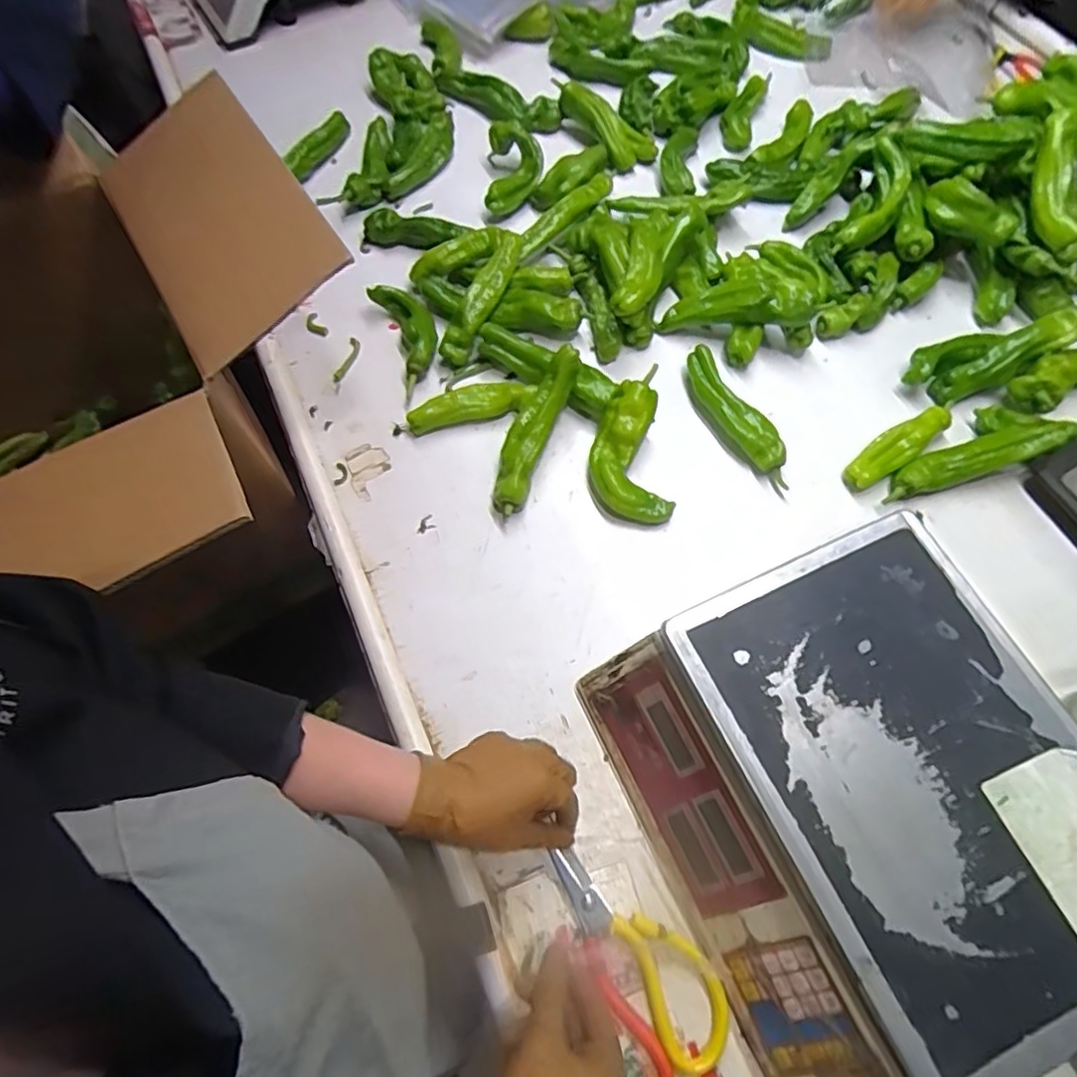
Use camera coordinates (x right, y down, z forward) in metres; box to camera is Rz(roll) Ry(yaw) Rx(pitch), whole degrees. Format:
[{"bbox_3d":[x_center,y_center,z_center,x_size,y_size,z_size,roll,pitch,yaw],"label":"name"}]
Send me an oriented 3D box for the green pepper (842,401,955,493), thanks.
[{"bbox_3d":[0.377,-0.100,0.641,0.155,0.031,0.038,-37,71,-14],"label":"green pepper"}]

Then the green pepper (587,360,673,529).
[{"bbox_3d":[0.091,-0.090,0.626,0.073,0.032,0.149,-3,86,0],"label":"green pepper"}]

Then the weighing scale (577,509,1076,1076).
[{"bbox_3d":[0.245,0.204,0.465,0.297,0.104,0.376,-23,68,-9],"label":"weighing scale"}]

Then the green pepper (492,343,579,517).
[{"bbox_3d":[-0.007,-0.109,0.623,0.044,0.028,0.171,23,88,11],"label":"green pepper"}]

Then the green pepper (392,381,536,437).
[{"bbox_3d":[-0.081,-0.141,0.663,0.147,0.028,0.035,-13,67,-5],"label":"green pepper"}]

